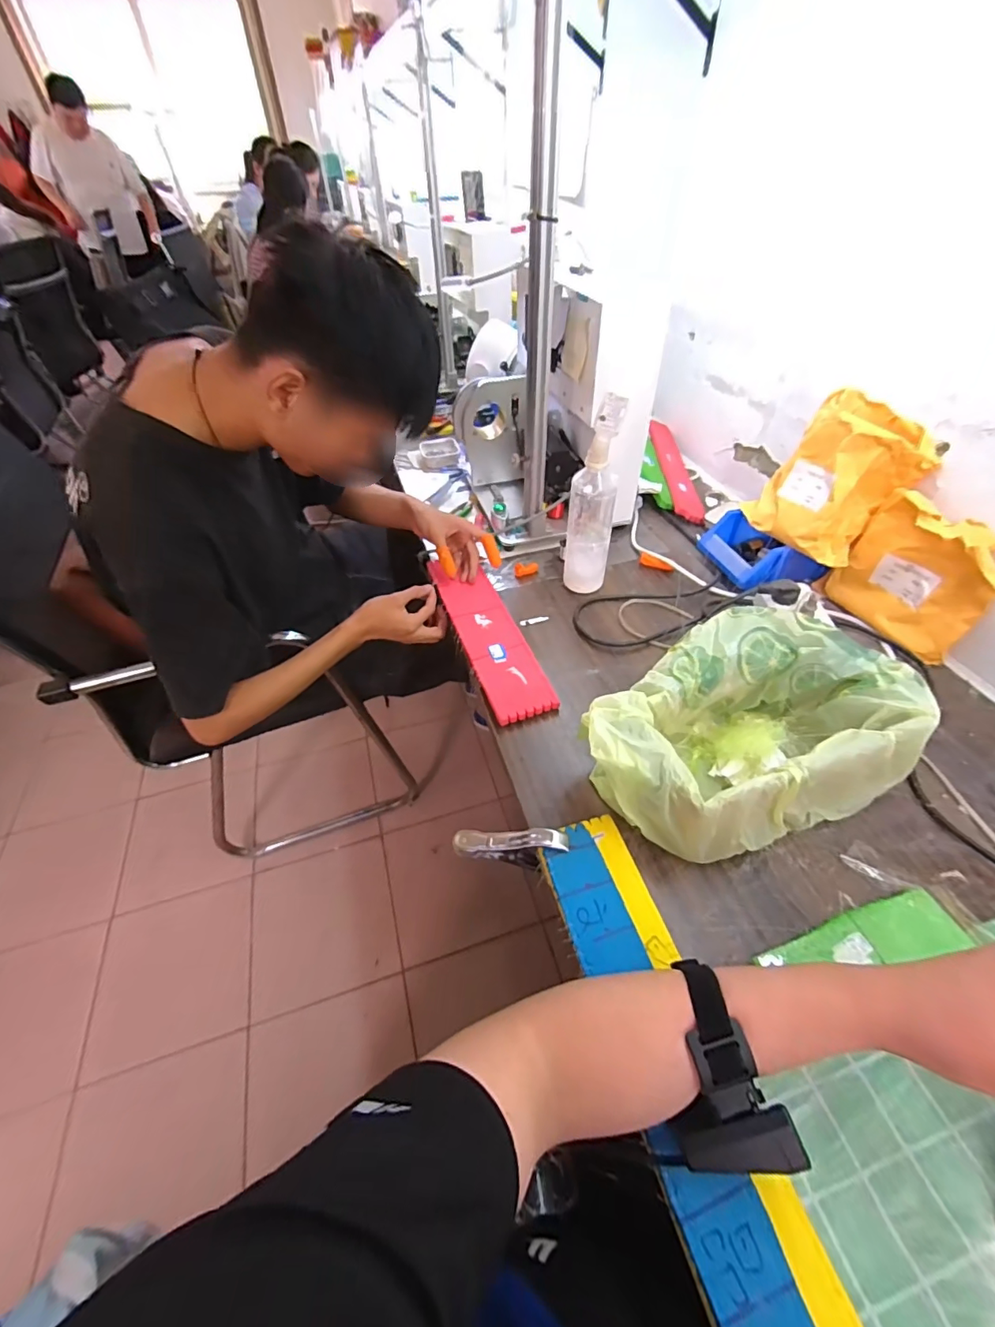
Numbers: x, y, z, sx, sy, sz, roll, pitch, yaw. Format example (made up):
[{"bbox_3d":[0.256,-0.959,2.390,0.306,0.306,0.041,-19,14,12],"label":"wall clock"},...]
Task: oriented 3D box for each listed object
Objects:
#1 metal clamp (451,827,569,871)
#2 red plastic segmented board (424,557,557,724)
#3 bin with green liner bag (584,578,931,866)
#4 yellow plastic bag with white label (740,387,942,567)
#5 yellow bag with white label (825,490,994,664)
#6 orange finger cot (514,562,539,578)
[{"bbox_3d":[0.016,0.186,0.491,0.113,0.042,0.022,-7,45,15],"label":"metal clamp"},{"bbox_3d":[-0.014,-0.050,0.688,0.080,0.011,0.320,-16,48,-12],"label":"red plastic segmented board"},{"bbox_3d":[0.238,0.063,0.495,0.304,0.115,0.196,-15,48,-11],"label":"bin with green liner bag"},{"bbox_3d":[0.454,-0.248,0.657,0.085,0.189,0.170,1,41,-29],"label":"yellow plastic bag with white label"},{"bbox_3d":[0.517,-0.110,0.610,0.047,0.163,0.166,-17,48,-18],"label":"yellow bag with white label"},{"bbox_3d":[0.046,-0.151,0.787,0.038,0.016,0.019,-1,47,2],"label":"orange finger cot"}]

